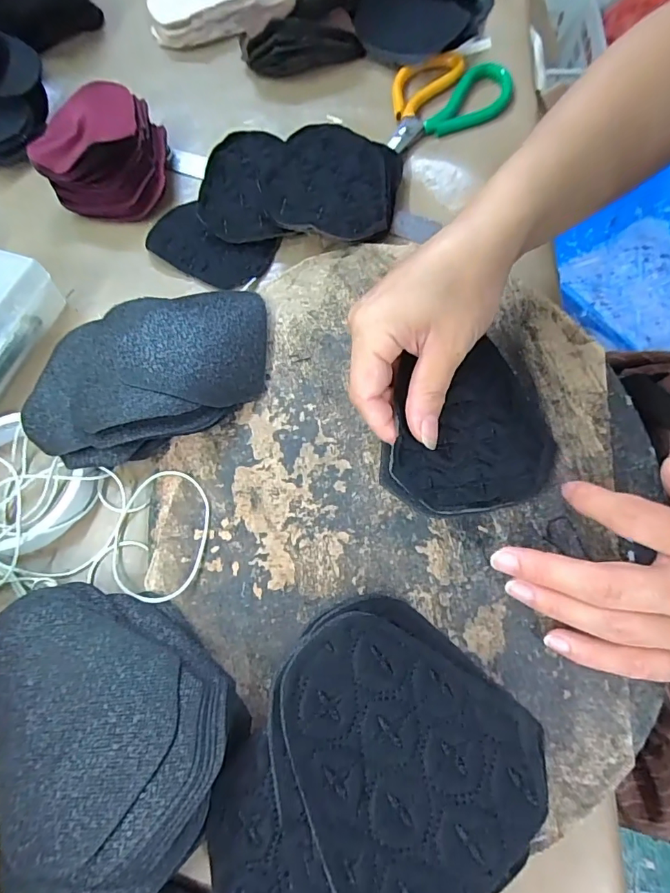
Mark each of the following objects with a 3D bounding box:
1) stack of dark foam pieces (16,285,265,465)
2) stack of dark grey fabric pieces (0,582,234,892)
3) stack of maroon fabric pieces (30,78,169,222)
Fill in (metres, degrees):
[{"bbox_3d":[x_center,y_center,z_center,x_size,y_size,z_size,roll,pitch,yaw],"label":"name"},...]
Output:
[{"bbox_3d":[-0.118,-0.050,0.291,0.151,0.031,0.111,-15,66,-3],"label":"stack of dark foam pieces"},{"bbox_3d":[-0.102,0.124,0.211,0.105,0.041,0.132,-21,66,-5],"label":"stack of dark grey fabric pieces"},{"bbox_3d":[-0.196,-0.252,0.394,0.097,0.042,0.119,-8,66,1],"label":"stack of maroon fabric pieces"}]

